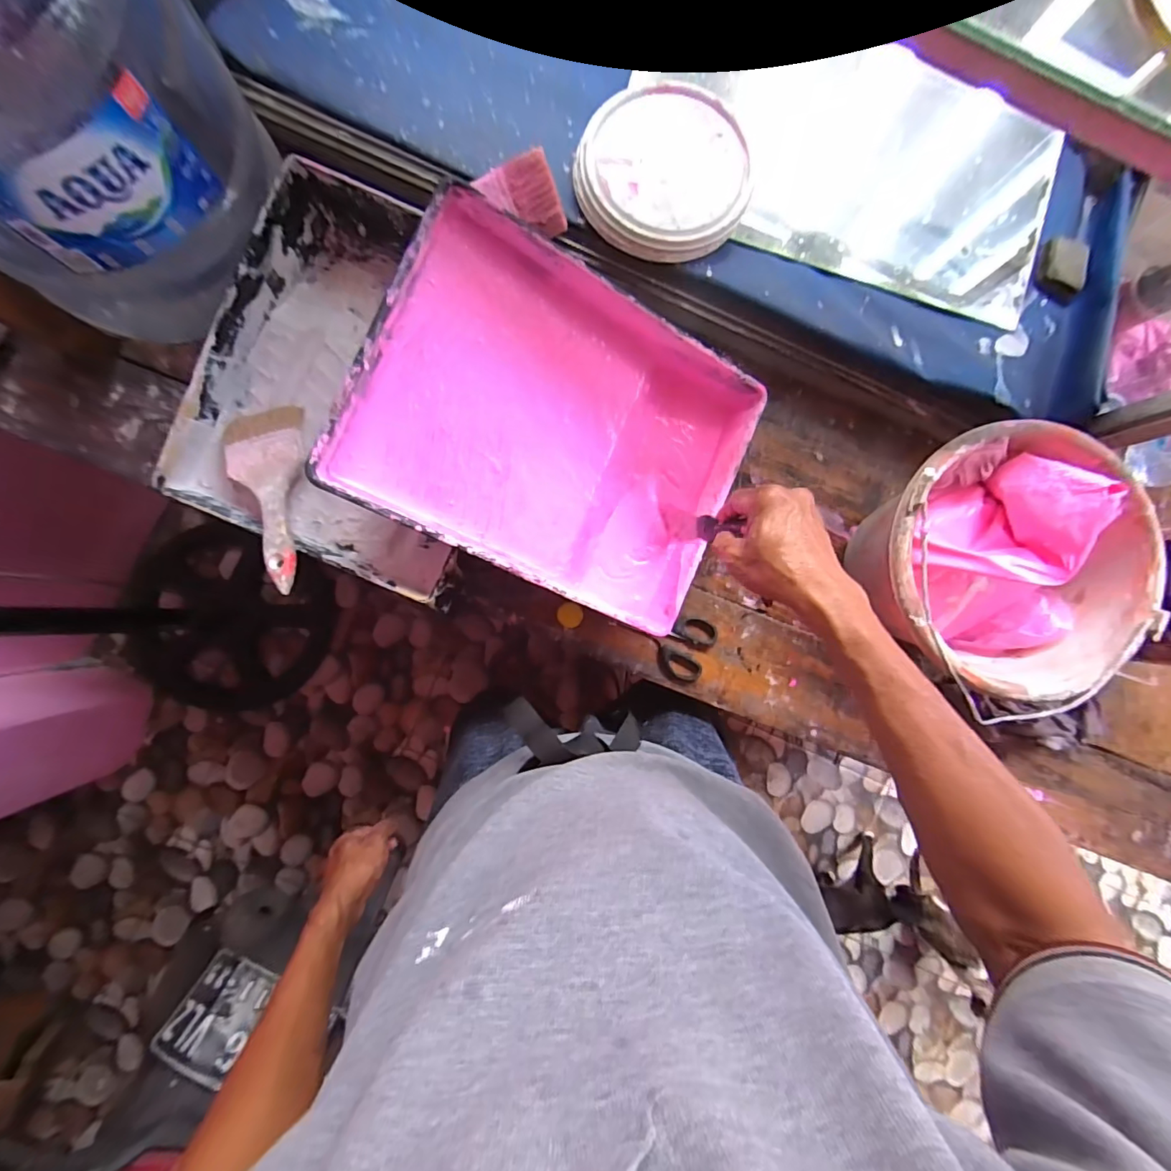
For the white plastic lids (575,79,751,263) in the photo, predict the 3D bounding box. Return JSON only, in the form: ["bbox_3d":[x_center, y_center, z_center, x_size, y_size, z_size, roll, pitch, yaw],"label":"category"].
[{"bbox_3d":[0.079,-0.424,0.519,0.171,0.029,0.173,-1,90,-3],"label":"white plastic lids"}]

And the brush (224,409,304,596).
[{"bbox_3d":[-0.301,-0.086,0.480,0.071,0.012,0.195,-15,73,-3],"label":"brush"}]

